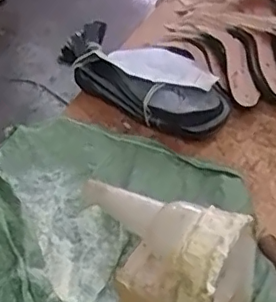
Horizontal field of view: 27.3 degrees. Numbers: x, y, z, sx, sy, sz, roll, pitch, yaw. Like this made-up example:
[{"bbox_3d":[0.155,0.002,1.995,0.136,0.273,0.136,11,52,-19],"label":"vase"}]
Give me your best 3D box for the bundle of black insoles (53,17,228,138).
[{"bbox_3d":[0.014,-0.138,0.993,0.152,0.069,0.347,-33,50,-31],"label":"bundle of black insoles"}]

